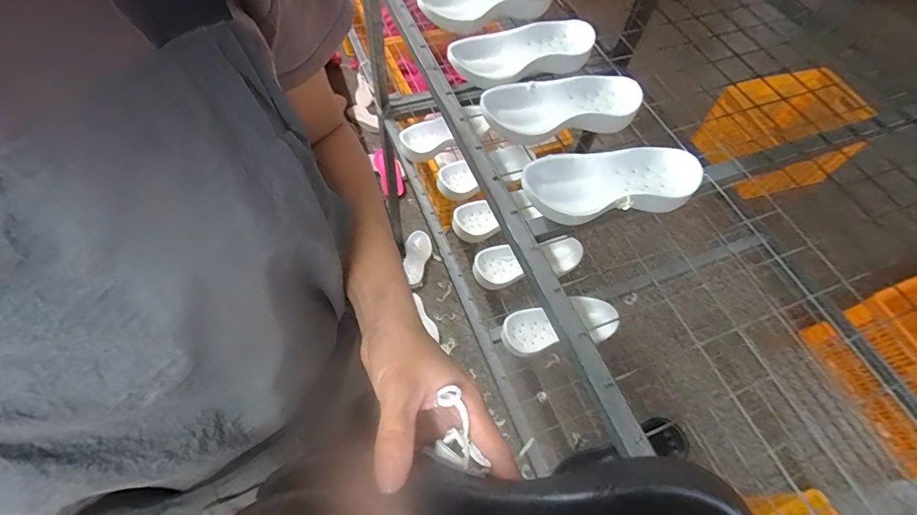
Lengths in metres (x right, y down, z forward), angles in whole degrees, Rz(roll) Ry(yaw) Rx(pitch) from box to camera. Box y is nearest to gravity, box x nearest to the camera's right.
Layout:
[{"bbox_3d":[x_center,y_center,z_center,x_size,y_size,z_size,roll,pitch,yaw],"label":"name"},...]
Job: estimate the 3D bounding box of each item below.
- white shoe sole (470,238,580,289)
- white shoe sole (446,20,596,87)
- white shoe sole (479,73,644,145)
[{"bbox_3d":[0.169,0.010,1.083,0.275,0.073,0.098,-12,61,-11],"label":"white shoe sole"},{"bbox_3d":[0.114,-0.365,0.788,0.271,0.051,0.113,-23,64,-16],"label":"white shoe sole"},{"bbox_3d":[0.165,-0.253,0.730,0.264,0.049,0.137,-15,62,-12],"label":"white shoe sole"}]

